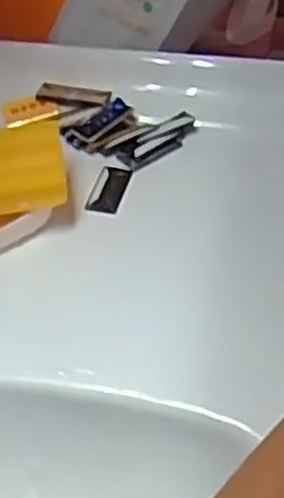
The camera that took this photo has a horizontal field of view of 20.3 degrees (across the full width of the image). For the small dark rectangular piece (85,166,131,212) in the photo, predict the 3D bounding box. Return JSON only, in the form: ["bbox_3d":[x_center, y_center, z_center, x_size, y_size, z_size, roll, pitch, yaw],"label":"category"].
[{"bbox_3d":[-0.027,-0.050,0.639,0.027,0.004,0.049,10,48,11],"label":"small dark rectangular piece"}]

